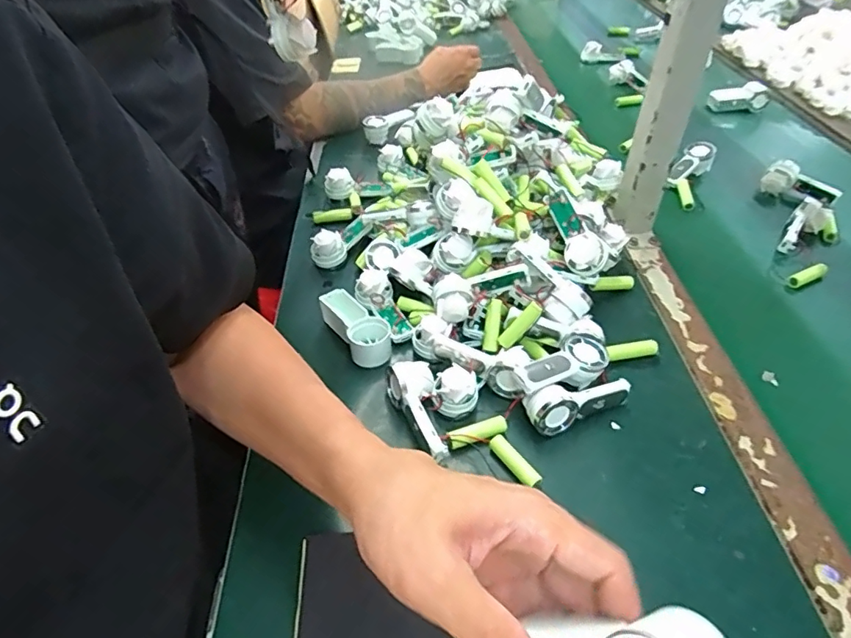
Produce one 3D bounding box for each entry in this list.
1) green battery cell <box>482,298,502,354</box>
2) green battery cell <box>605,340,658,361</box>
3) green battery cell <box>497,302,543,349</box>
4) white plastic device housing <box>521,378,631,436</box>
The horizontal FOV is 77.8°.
[{"bbox_3d":[0.063,0.007,0.498,0.013,0.012,0.051,7,81,8],"label":"green battery cell"},{"bbox_3d":[0.198,0.030,0.505,0.045,0.010,0.012,-10,45,9],"label":"green battery cell"},{"bbox_3d":[0.088,0.006,0.486,0.015,0.049,0.016,21,28,-42],"label":"green battery cell"},{"bbox_3d":[0.132,0.072,0.448,0.092,0.035,0.028,-10,46,-8],"label":"white plastic device housing"}]

